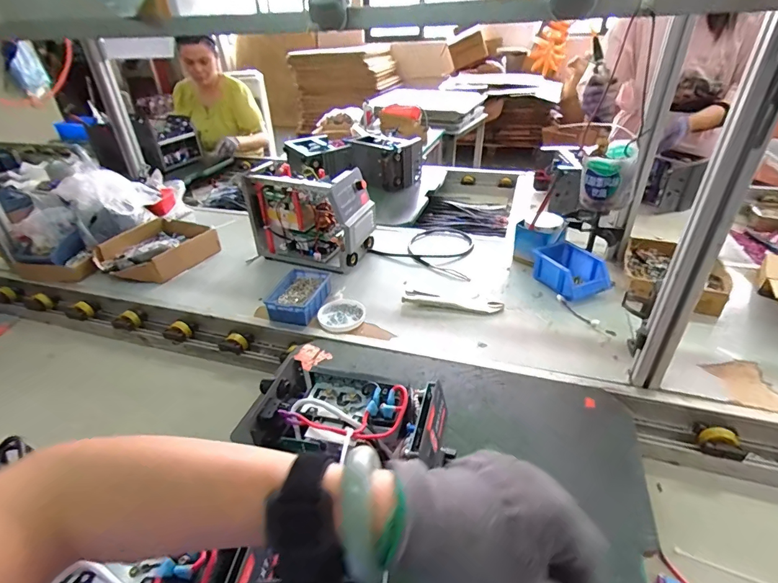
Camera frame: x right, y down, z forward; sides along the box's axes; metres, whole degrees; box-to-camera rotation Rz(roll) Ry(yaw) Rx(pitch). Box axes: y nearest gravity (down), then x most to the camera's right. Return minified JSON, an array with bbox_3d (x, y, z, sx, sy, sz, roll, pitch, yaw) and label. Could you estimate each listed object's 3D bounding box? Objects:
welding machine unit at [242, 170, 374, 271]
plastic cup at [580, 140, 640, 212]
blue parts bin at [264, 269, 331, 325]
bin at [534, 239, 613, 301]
[{"bbox_3d":[-0.196,-0.186,1.076,0.294,0.225,0.144,13,37,23],"label":"welding machine unit"},{"bbox_3d":[0.278,-0.146,0.530,0.060,0.071,0.062,16,38,27],"label":"plastic cup"},{"bbox_3d":[-0.198,0.012,0.933,0.107,0.051,0.146,5,34,12],"label":"blue parts bin"},{"bbox_3d":[0.413,-0.044,0.952,0.119,0.067,0.158,-19,37,-22],"label":"bin"}]

